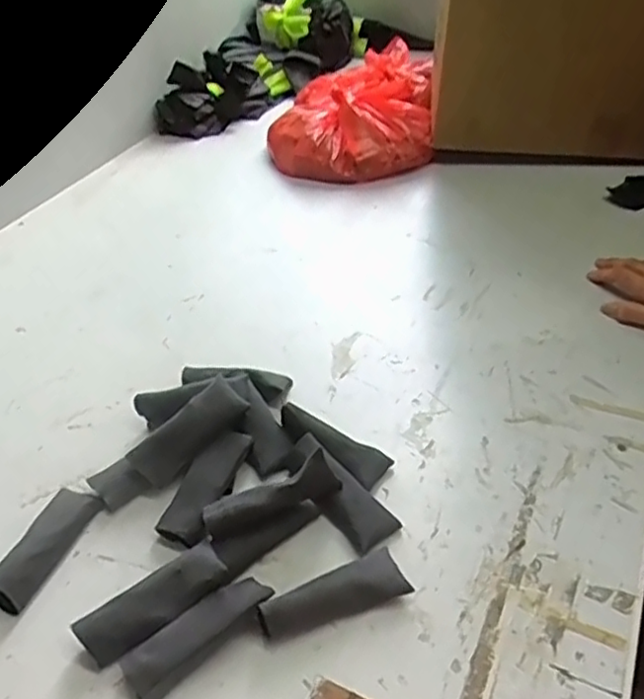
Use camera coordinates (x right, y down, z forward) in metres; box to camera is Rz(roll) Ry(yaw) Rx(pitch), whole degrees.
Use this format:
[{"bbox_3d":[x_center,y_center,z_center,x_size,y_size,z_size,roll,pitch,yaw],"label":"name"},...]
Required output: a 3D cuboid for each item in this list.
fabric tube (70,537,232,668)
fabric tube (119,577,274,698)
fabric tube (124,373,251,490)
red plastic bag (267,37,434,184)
[{"bbox_3d":[-0.115,0.178,0.460,0.102,0.034,0.034,-27,45,-23],"label":"fabric tube"},{"bbox_3d":[-0.083,0.192,0.447,0.103,0.027,0.031,-30,46,-26],"label":"fabric tube"},{"bbox_3d":[-0.110,0.071,0.561,0.103,0.036,0.031,-42,50,-13],"label":"fabric tube"},{"bbox_3d":[0.052,-0.402,1.080,0.246,0.087,0.417,1,41,7],"label":"red plastic bag"}]

